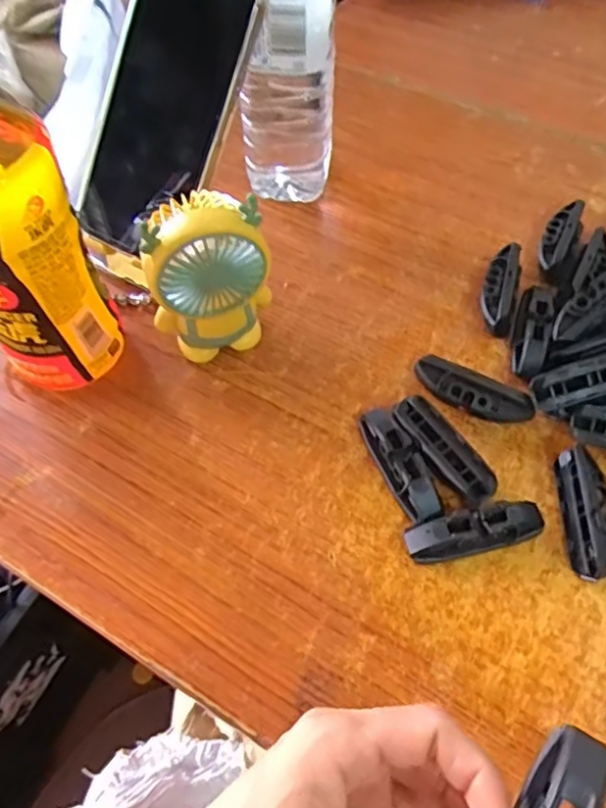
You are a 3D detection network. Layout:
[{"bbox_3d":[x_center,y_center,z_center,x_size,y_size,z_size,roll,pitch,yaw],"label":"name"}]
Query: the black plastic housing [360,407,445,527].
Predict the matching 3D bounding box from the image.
[{"bbox_3d":[0.053,0.033,0.348,0.019,0.020,0.071,-23,59,-12],"label":"black plastic housing"}]

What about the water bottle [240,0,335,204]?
[{"bbox_3d":[-0.011,-0.220,0.395,0.061,0.214,0.052,-3,57,0],"label":"water bottle"}]

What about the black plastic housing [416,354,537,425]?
[{"bbox_3d":[0.100,-0.005,0.369,0.070,0.023,0.020,25,61,17],"label":"black plastic housing"}]

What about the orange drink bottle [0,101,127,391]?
[{"bbox_3d":[-0.153,-0.089,0.331,0.065,0.186,0.079,-29,61,-16],"label":"orange drink bottle"}]

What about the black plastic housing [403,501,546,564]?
[{"bbox_3d":[0.090,0.066,0.326,0.074,0.019,0.020,-10,57,-4],"label":"black plastic housing"}]

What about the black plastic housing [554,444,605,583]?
[{"bbox_3d":[0.151,0.056,0.330,0.023,0.021,0.070,4,57,5],"label":"black plastic housing"}]

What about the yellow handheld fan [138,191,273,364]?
[{"bbox_3d":[-0.054,-0.069,0.363,0.065,0.110,0.034,-20,59,-11],"label":"yellow handheld fan"}]

